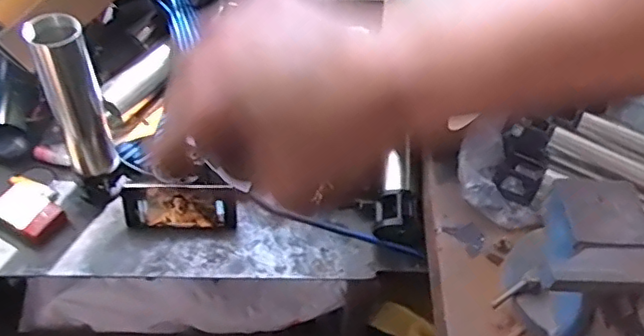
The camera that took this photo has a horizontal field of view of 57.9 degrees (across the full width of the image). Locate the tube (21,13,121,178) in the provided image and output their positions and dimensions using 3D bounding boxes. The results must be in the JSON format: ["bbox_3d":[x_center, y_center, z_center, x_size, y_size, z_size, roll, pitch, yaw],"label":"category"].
[{"bbox_3d":[-0.331,-0.090,0.785,0.067,0.240,0.065,-16,54,-18],"label":"tube"}]

